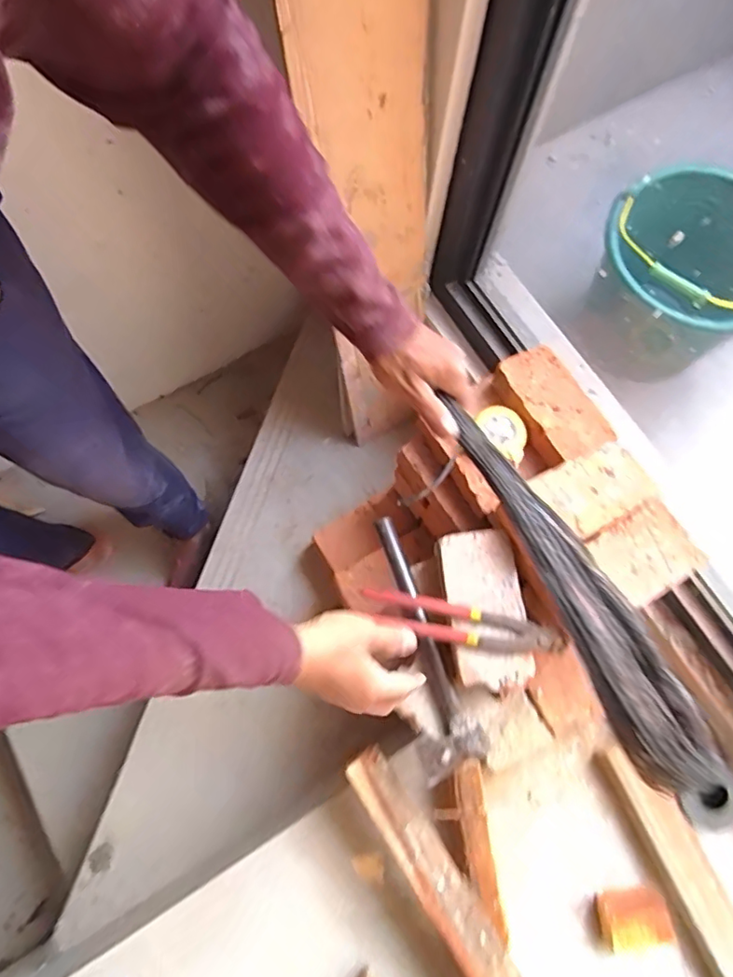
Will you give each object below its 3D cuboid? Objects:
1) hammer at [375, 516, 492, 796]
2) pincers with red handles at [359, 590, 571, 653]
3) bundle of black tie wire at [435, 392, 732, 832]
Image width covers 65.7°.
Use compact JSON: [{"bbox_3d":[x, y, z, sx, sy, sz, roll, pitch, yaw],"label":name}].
[{"bbox_3d":[0.047,0.171,0.636,0.076,0.033,0.281,-22,74,-8],"label":"hammer"},{"bbox_3d":[0.103,0.146,0.606,0.212,0.024,0.041,13,72,10],"label":"pincers with red handles"},{"bbox_3d":[0.164,0.080,0.442,0.065,0.028,0.342,-25,70,-9],"label":"bundle of black tie wire"}]

